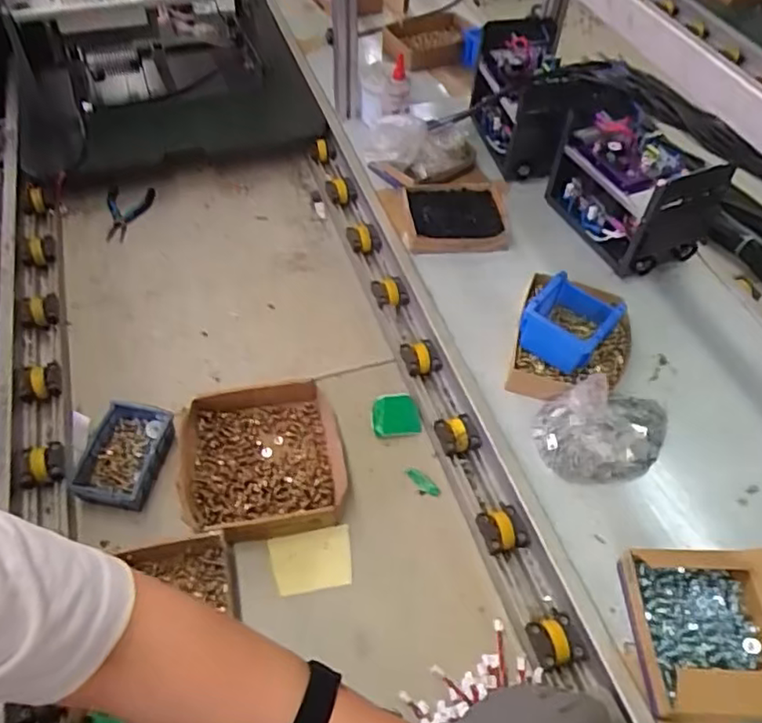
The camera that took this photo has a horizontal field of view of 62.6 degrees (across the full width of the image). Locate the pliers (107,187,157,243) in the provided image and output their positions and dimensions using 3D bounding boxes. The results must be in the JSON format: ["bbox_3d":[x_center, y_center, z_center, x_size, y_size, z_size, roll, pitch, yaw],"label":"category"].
[{"bbox_3d":[-0.486,-0.281,1.180,0.072,0.026,0.151,6,52,2],"label":"pliers"}]

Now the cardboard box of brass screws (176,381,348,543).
[{"bbox_3d":[-0.164,0.138,0.877,0.220,0.051,0.218,-7,53,-8],"label":"cardboard box of brass screws"}]

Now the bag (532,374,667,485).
[{"bbox_3d":[0.304,0.085,0.821,0.187,0.106,0.120,-6,52,-7],"label":"bag"}]

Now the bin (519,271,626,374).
[{"bbox_3d":[0.274,-0.062,0.884,0.103,0.080,0.136,33,57,21],"label":"bin"}]

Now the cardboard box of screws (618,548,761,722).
[{"bbox_3d":[0.412,0.285,0.669,0.264,0.087,0.171,2,52,-1],"label":"cardboard box of screws"}]

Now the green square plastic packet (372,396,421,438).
[{"bbox_3d":[0.022,0.082,0.942,0.070,0.018,0.065,-6,52,-8],"label":"green square plastic packet"}]

